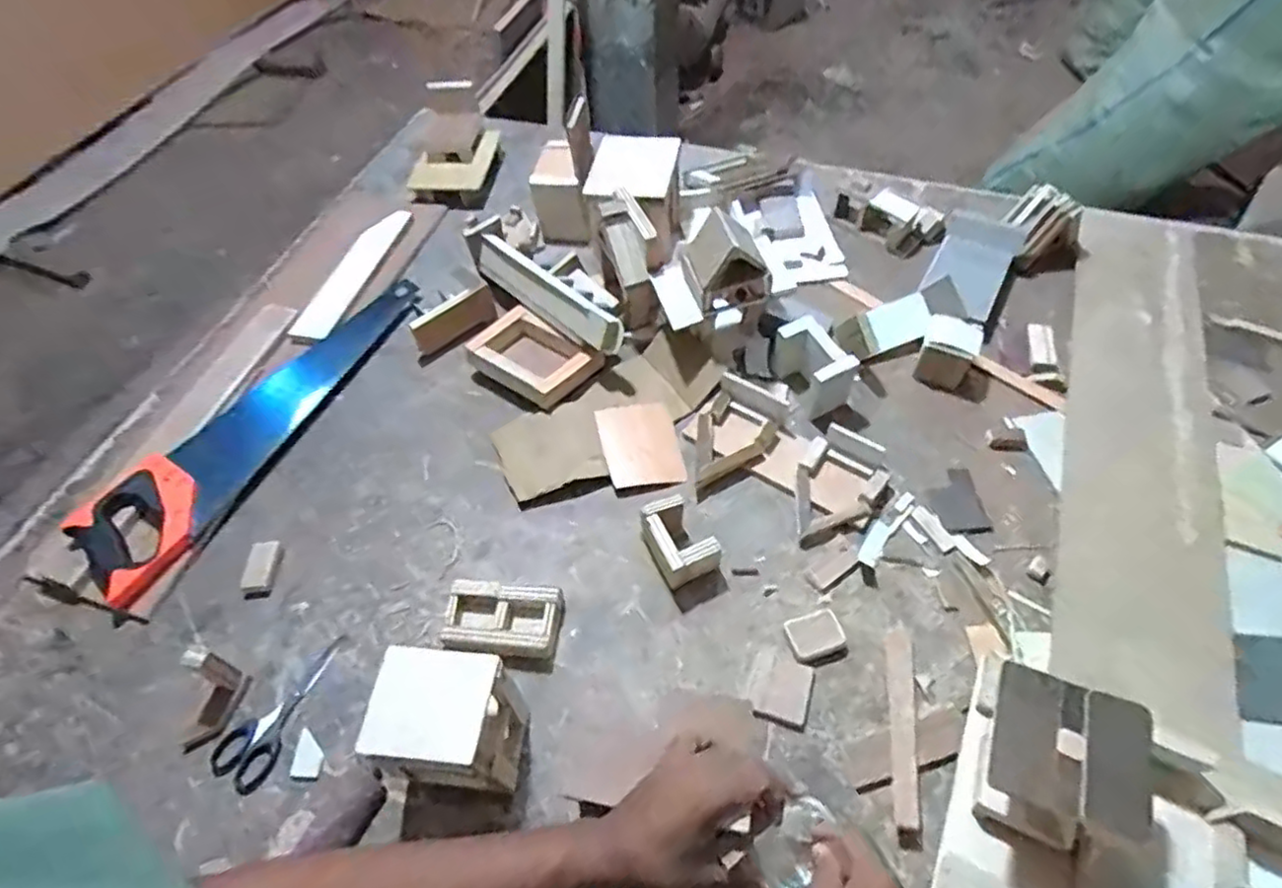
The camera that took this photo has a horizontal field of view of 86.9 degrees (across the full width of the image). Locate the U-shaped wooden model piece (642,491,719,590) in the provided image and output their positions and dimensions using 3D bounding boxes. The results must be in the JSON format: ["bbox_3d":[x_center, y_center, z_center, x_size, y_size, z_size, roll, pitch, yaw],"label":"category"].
[{"bbox_3d":[0.040,0.101,0.718,0.063,0.054,0.086,-24,56,-15],"label":"U-shaped wooden model piece"}]

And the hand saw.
[{"bbox_3d":[-0.474,-0.045,0.862,0.128,0.043,0.529,25,59,20],"label":"hand saw"}]

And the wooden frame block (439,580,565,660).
[{"bbox_3d":[-0.139,0.180,0.689,0.114,0.030,0.072,5,54,6],"label":"wooden frame block"}]

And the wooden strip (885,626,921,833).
[{"bbox_3d":[0.239,0.253,0.620,0.024,0.015,0.175,6,54,7],"label":"wooden strip"}]

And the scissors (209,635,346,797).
[{"bbox_3d":[-0.356,0.255,0.663,0.064,0.010,0.152,15,56,13],"label":"scissors"}]

